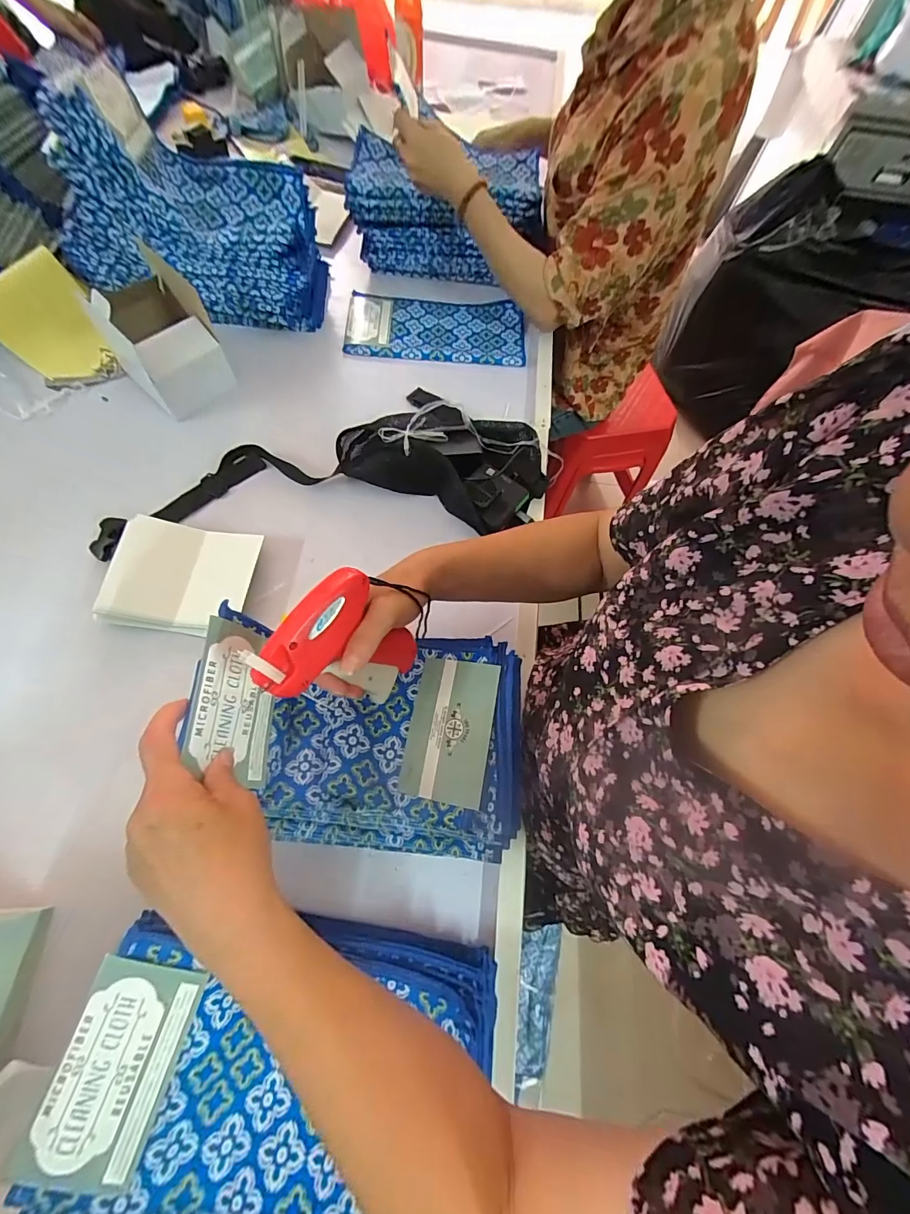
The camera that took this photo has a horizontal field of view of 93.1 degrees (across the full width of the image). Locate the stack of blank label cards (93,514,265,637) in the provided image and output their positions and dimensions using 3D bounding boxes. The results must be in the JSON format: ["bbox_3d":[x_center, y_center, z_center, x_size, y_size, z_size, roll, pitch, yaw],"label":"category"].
[{"bbox_3d":[-0.323,-0.036,0.514,0.149,0.019,0.132,10,74,-11],"label":"stack of blank label cards"}]

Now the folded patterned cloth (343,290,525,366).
[{"bbox_3d":[-0.033,-0.475,0.731,0.301,0.016,0.145,4,65,2],"label":"folded patterned cloth"}]

